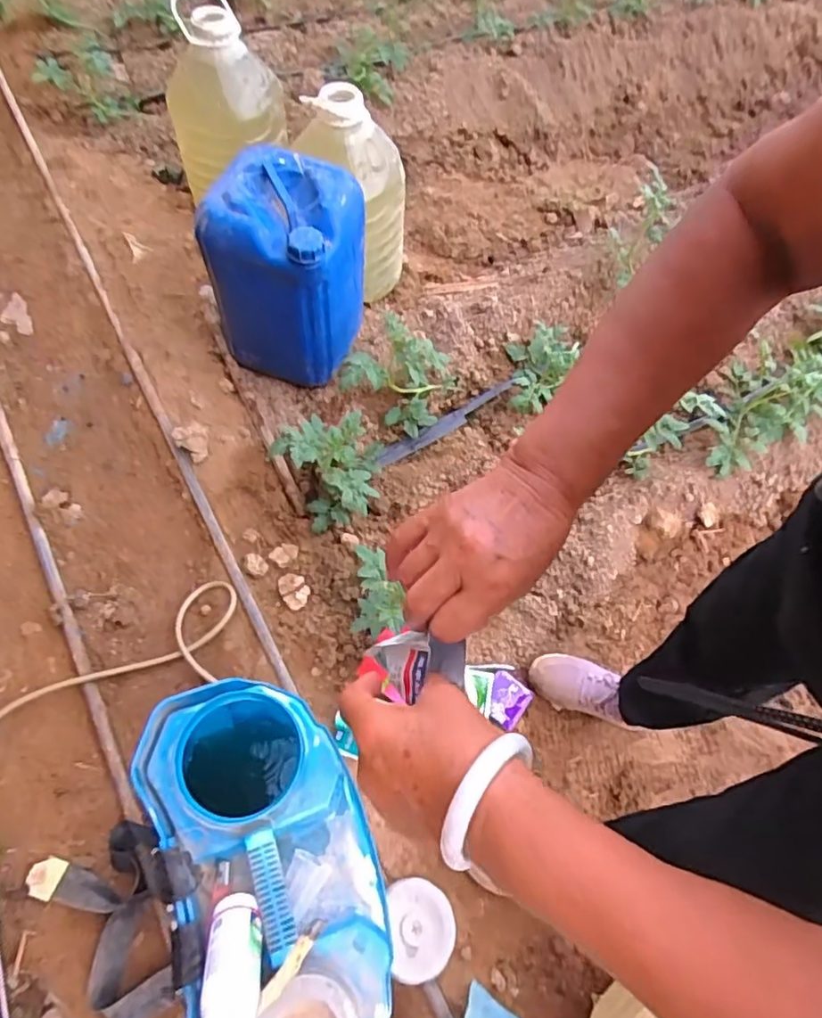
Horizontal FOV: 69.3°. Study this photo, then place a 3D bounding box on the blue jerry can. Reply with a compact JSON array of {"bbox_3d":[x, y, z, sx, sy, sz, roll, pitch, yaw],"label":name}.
[{"bbox_3d":[-0.245,-0.480,1.251,0.258,0.399,0.254,27,63,9],"label":"blue jerry can"}]

